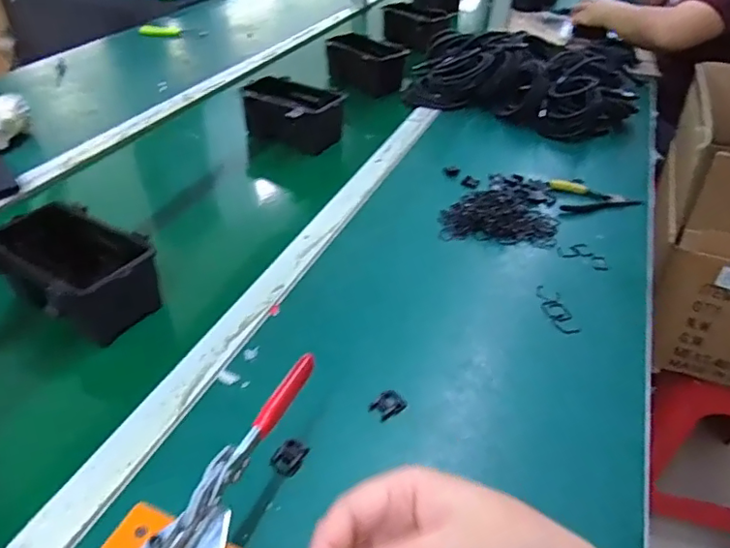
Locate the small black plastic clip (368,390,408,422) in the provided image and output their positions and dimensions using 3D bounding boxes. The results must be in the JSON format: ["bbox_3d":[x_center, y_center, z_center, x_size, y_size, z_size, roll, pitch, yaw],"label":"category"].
[{"bbox_3d":[0.022,0.122,0.512,0.033,0.012,0.022,-27,47,-32],"label":"small black plastic clip"}]

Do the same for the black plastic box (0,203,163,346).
[{"bbox_3d":[-0.310,-0.004,0.591,0.147,0.081,0.115,24,43,24],"label":"black plastic box"}]

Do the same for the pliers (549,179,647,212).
[{"bbox_3d":[0.359,-0.118,0.823,0.138,0.012,0.076,2,39,-1],"label":"pliers"}]

